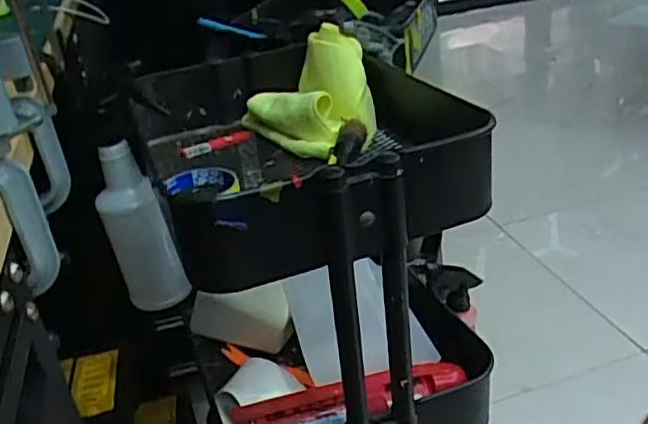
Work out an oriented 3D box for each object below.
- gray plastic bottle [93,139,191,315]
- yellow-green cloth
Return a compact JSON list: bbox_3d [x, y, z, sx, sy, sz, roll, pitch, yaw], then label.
[{"bbox_3d":[-0.228,0.025,0.819,0.065,0.213,0.077,-29,36,-35],"label":"gray plastic bottle"},{"bbox_3d":[-0.012,-0.150,0.802,0.119,0.117,0.190,-17,30,-24],"label":"yellow-green cloth"}]

